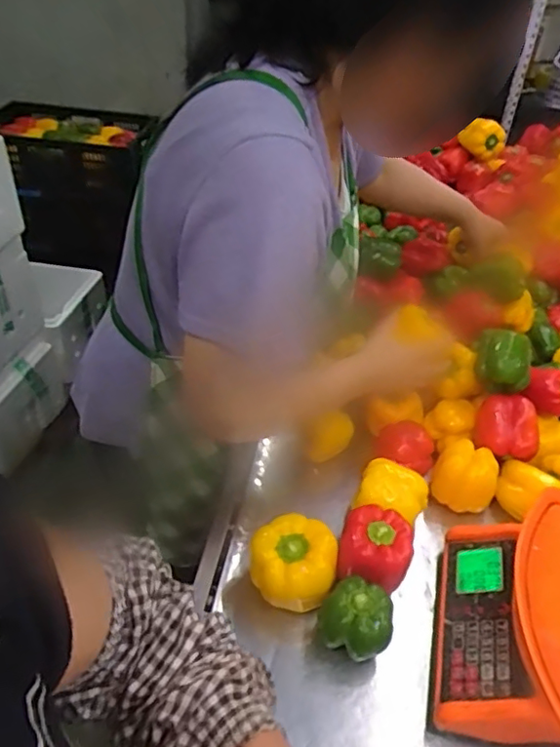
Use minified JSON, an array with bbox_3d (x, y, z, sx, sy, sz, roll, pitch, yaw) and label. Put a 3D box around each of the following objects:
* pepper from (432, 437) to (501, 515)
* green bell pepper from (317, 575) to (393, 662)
[{"bbox_3d":[0.258,0.141,0.798,0.084,0.093,0.059,22,42,21],"label":"pepper"},{"bbox_3d":[0.084,0.281,0.642,0.079,0.083,0.071,21,43,17],"label":"green bell pepper"}]

